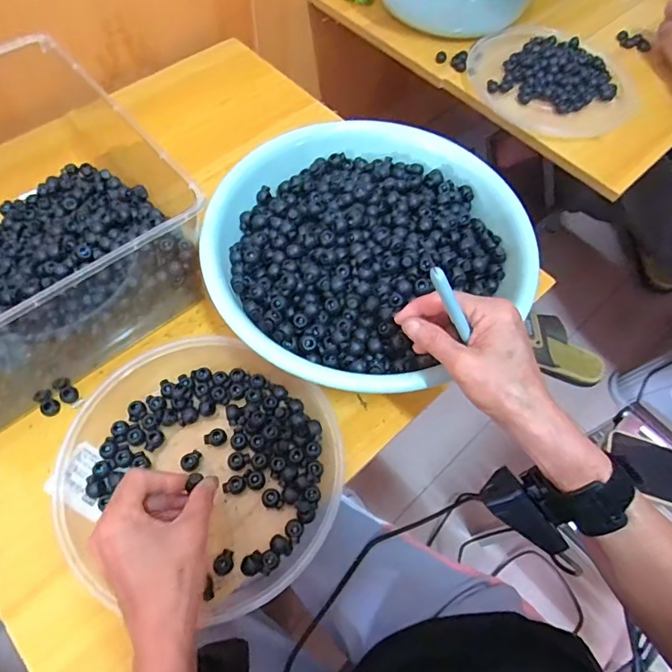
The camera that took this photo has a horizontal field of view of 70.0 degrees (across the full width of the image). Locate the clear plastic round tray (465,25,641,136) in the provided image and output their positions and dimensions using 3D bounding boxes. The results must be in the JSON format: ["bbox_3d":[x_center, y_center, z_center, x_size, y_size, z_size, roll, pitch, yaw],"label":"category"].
[{"bbox_3d":[0.305,-0.375,0.686,0.220,0.029,0.189,4,63,-2],"label":"clear plastic round tray"}]

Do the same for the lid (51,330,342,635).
[{"bbox_3d":[-0.112,0.109,0.411,0.231,0.049,0.215,2,63,-3],"label":"lid"}]

